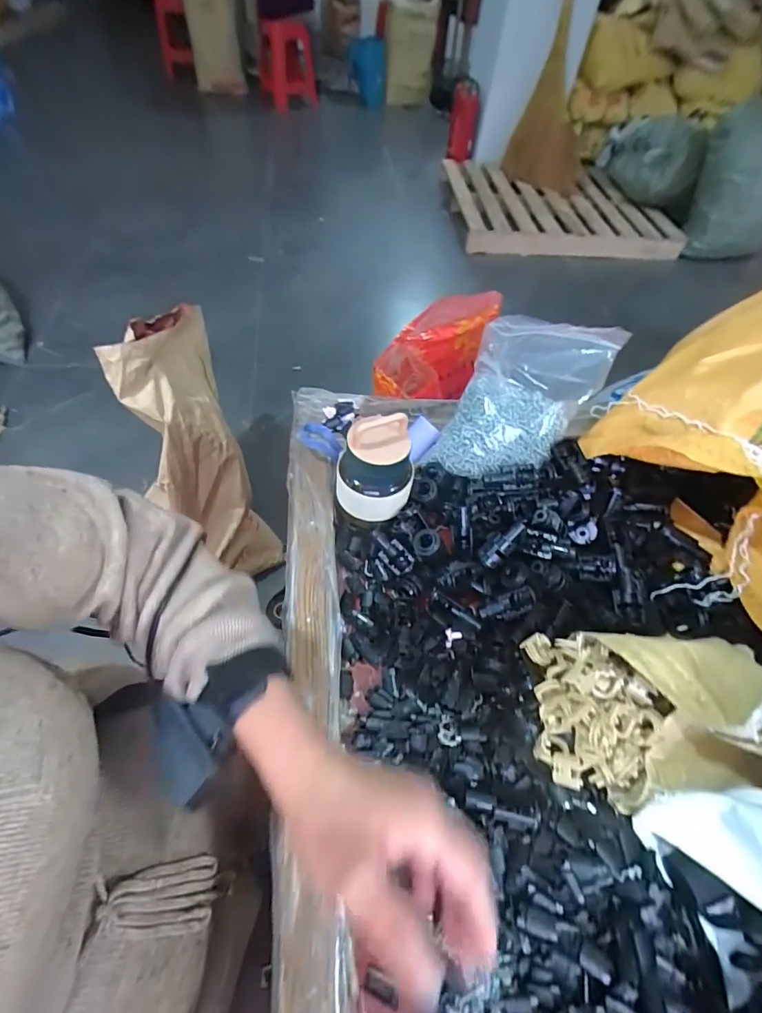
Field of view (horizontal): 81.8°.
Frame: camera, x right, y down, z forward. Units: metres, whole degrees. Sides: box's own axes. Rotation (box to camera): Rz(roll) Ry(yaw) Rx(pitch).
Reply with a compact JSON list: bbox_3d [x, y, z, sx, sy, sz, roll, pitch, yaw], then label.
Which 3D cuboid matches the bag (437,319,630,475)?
[{"bbox_3d":[0.161,-0.115,0.463,0.204,0.117,0.111,-6,56,-6],"label":"bag"}]

